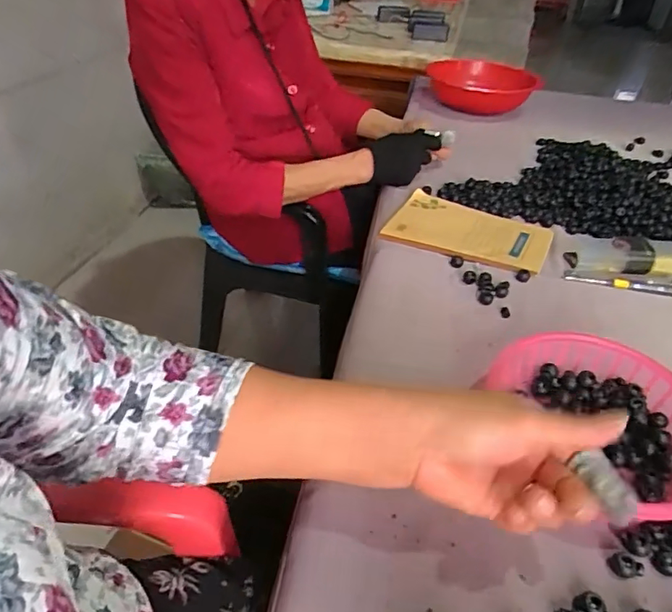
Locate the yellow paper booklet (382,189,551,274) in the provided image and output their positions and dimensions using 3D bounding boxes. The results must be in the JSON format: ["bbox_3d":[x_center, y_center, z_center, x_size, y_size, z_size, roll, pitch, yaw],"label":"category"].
[{"bbox_3d":[0.182,-0.105,0.702,0.207,0.010,0.155,21,41,19],"label":"yellow paper booklet"}]

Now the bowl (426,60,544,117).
[{"bbox_3d":[0.319,-0.479,1.143,0.246,0.073,0.240,2,42,-1],"label":"bowl"}]

